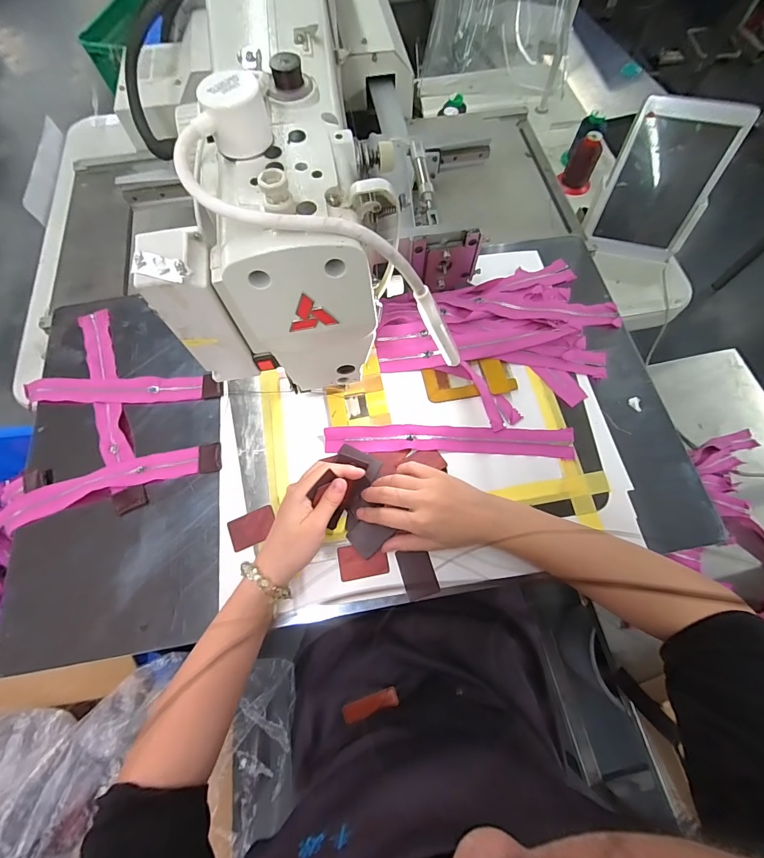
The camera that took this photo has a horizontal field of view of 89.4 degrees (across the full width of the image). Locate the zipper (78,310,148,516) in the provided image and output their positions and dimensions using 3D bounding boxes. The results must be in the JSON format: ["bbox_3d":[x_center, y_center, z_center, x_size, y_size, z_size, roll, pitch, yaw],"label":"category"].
[{"bbox_3d":[-0.341,-0.034,0.485,0.037,0.007,0.291,-22,69,-8],"label":"zipper"}]

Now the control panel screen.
[{"bbox_3d":[0.438,-0.385,0.612,0.154,0.210,0.021,12,49,8],"label":"control panel screen"}]

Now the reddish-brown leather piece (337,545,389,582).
[{"bbox_3d":[-0.020,0.141,0.414,0.051,0.004,0.034,-10,68,-3],"label":"reddish-brown leather piece"}]

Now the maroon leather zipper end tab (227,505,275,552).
[{"bbox_3d":[-0.143,0.110,0.428,0.052,0.004,0.035,-22,69,-8],"label":"maroon leather zipper end tab"}]

